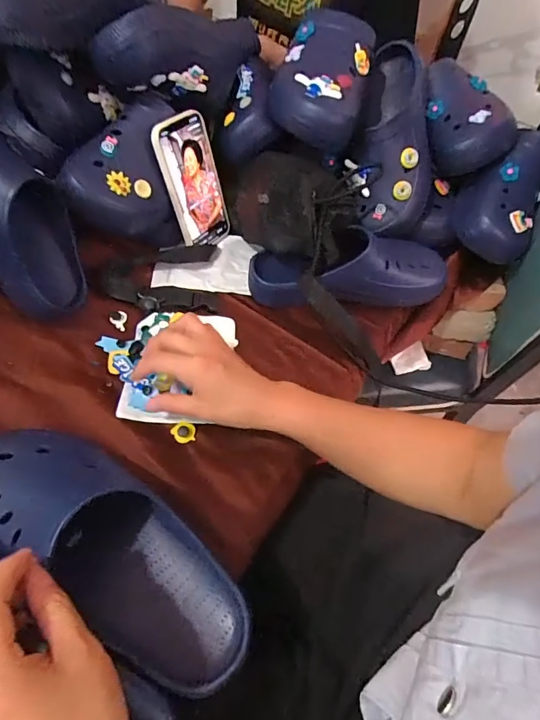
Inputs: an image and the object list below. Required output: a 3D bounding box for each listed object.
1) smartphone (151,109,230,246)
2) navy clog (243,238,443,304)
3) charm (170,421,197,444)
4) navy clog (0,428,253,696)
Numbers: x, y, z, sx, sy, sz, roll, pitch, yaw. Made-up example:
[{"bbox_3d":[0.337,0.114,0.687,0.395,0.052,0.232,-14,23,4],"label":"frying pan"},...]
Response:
[{"bbox_3d":[-0.097,-0.228,0.567,0.008,0.161,0.086,21,49,33],"label":"smartphone"},{"bbox_3d":[0.107,-0.118,0.569,0.262,0.080,0.086,-3,55,-7],"label":"navy clog"},{"bbox_3d":[-0.088,0.075,0.452,0.022,0.005,0.023,2,55,-3],"label":"charm"},{"bbox_3d":[-0.136,0.145,0.356,0.277,0.077,0.105,29,57,15],"label":"navy clog"}]

